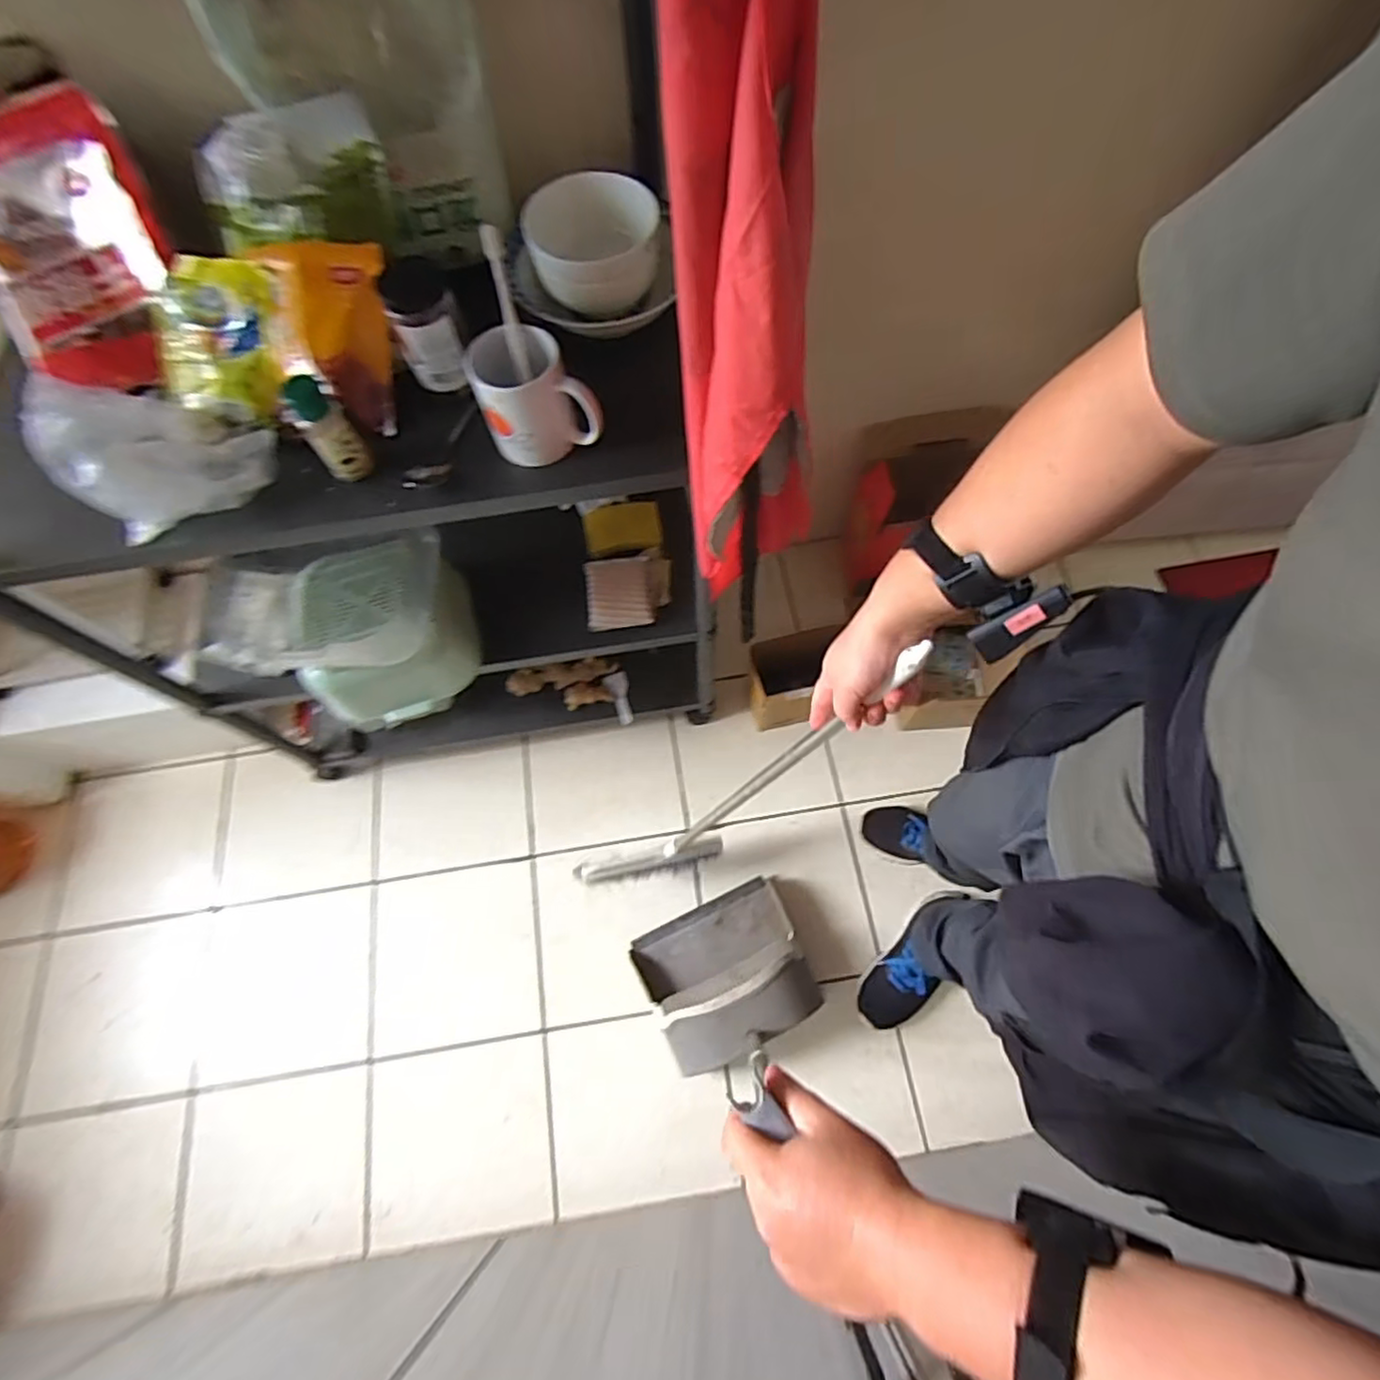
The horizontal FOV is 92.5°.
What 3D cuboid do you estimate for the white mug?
[{"bbox_3d":[-0.148,-0.287,0.642,0.110,0.097,0.083,-12,68,-3],"label":"white mug"}]

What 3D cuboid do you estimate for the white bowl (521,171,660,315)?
[{"bbox_3d":[-0.099,-0.470,0.702,0.127,0.083,0.127,-1,68,1],"label":"white bowl"}]

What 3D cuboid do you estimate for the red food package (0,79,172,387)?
[{"bbox_3d":[-0.612,-0.422,0.643,0.188,0.052,0.228,-14,107,-4],"label":"red food package"}]

